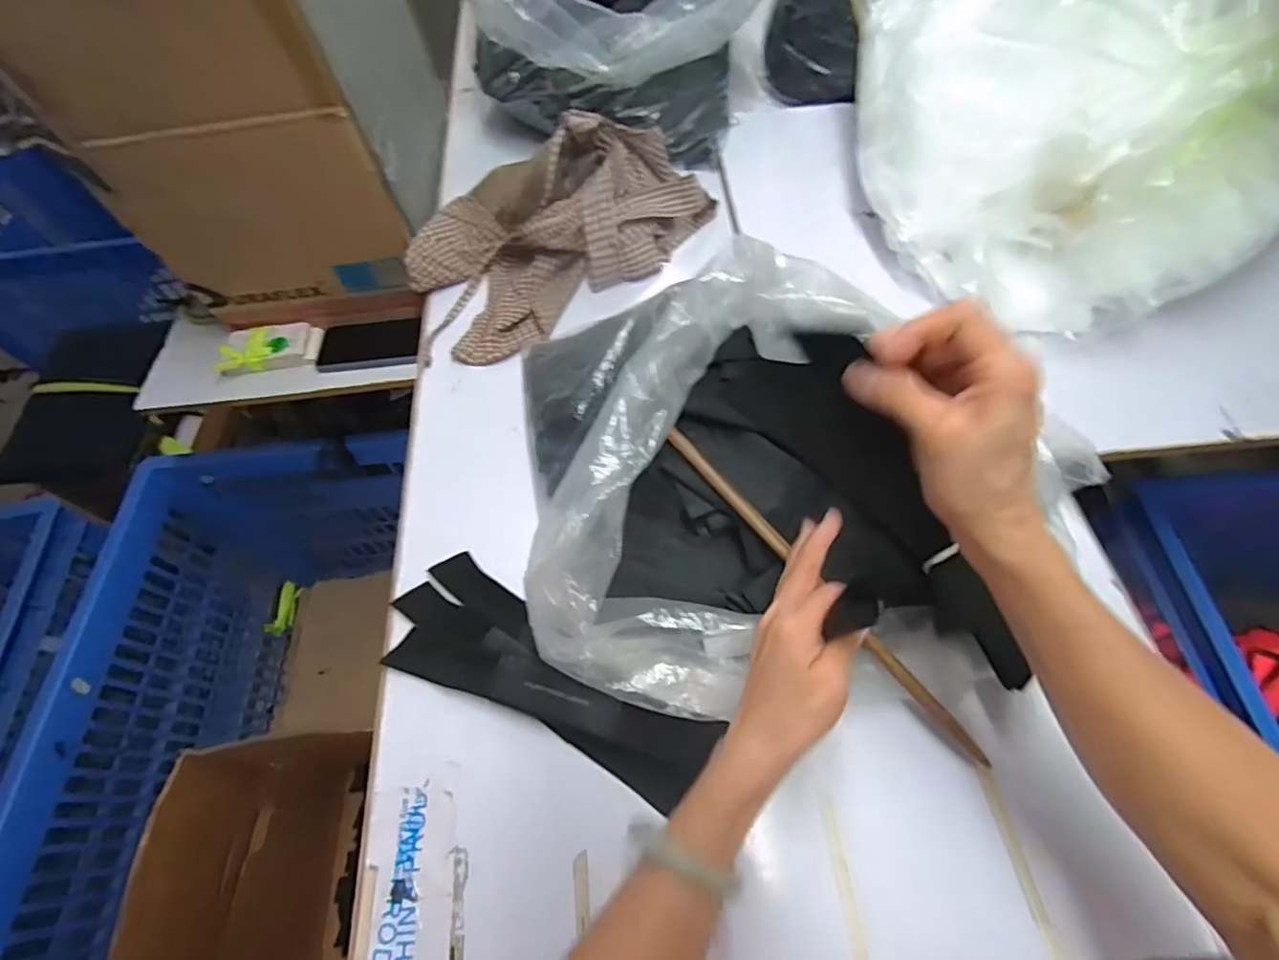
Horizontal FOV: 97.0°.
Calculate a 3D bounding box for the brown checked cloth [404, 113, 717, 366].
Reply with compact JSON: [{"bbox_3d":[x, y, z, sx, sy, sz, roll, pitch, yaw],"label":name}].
[{"bbox_3d":[-0.109,-0.310,0.669,0.361,0.114,0.207,-36,63,-15],"label":"brown checked cloth"}]

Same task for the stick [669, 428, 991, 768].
[{"bbox_3d":[0.133,0.079,0.440,0.011,0.015,0.327,-37,72,-16],"label":"stick"}]

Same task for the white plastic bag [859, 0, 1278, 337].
[{"bbox_3d":[0.402,-0.388,0.574,0.320,0.211,0.455,-25,61,-10],"label":"white plastic bag"}]

